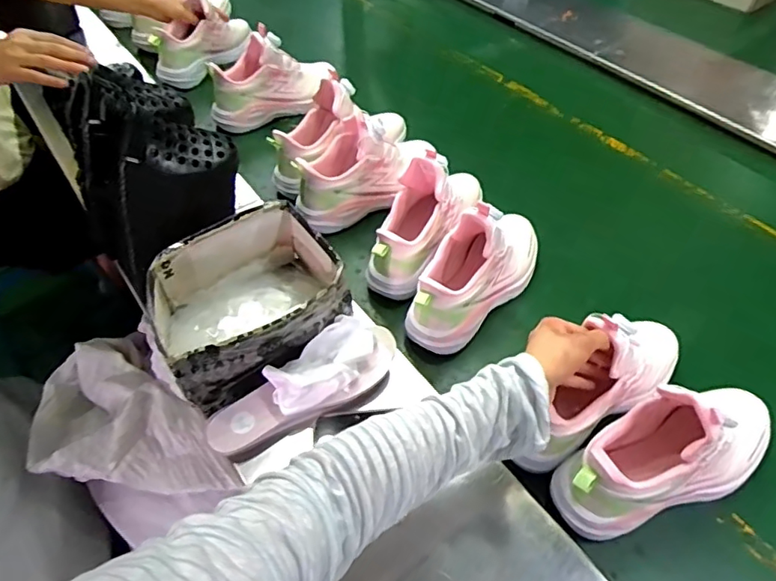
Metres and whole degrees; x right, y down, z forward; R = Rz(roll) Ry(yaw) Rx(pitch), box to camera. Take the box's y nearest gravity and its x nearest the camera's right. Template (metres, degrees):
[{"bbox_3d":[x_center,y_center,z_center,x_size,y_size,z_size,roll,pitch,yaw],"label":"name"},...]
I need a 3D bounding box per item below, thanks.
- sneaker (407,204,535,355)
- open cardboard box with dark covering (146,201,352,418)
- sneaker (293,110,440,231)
[{"bbox_3d":[0.128,-0.033,0.738,0.092,0.157,0.259,37,59,24],"label":"sneaker"},{"bbox_3d":[-0.169,0.009,0.665,0.211,0.103,0.180,-23,56,-19],"label":"open cardboard box with dark covering"},{"bbox_3d":[-0.035,-0.203,0.885,0.265,0.158,0.101,-27,58,-22],"label":"sneaker"}]

